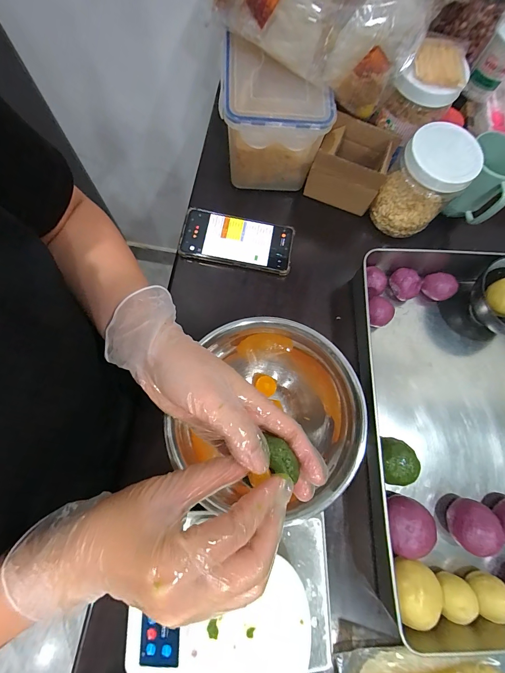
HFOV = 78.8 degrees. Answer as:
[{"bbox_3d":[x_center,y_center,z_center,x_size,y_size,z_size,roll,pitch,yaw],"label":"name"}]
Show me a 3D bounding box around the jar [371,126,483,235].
[{"bbox_3d":[0.232,-0.211,0.425,0.086,0.114,0.089,1,75,-5],"label":"jar"}]

